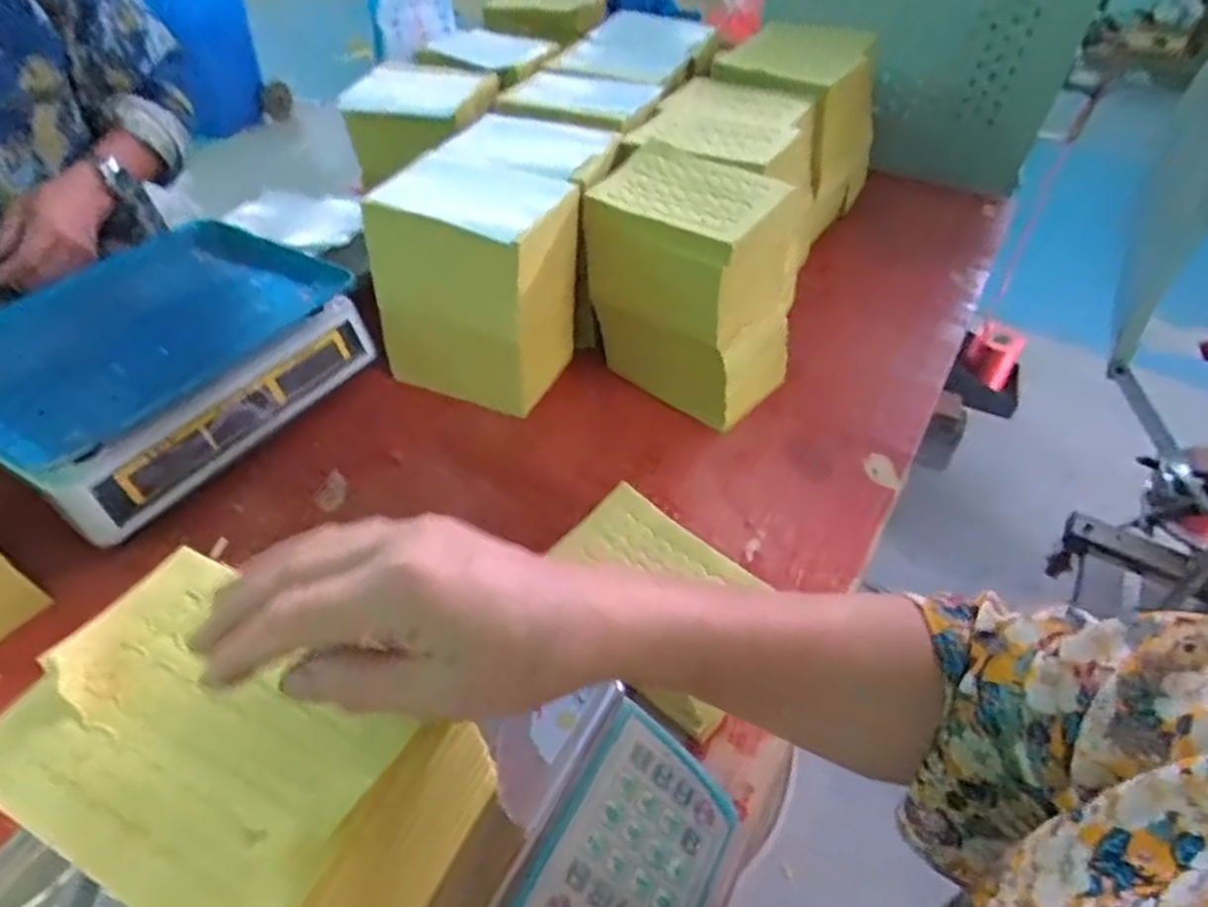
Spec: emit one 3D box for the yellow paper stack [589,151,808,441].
[{"bbox_3d":[0.092,-0.169,0.715,0.189,0.202,0.131,31,52,25],"label":"yellow paper stack"}]

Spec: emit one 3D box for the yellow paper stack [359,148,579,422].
[{"bbox_3d":[-0.124,-0.162,0.709,0.182,0.199,0.127,19,47,15],"label":"yellow paper stack"}]

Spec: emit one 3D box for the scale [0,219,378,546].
[{"bbox_3d":[-0.434,-0.094,0.689,0.256,0.093,0.330,24,49,19],"label":"scale"}]

